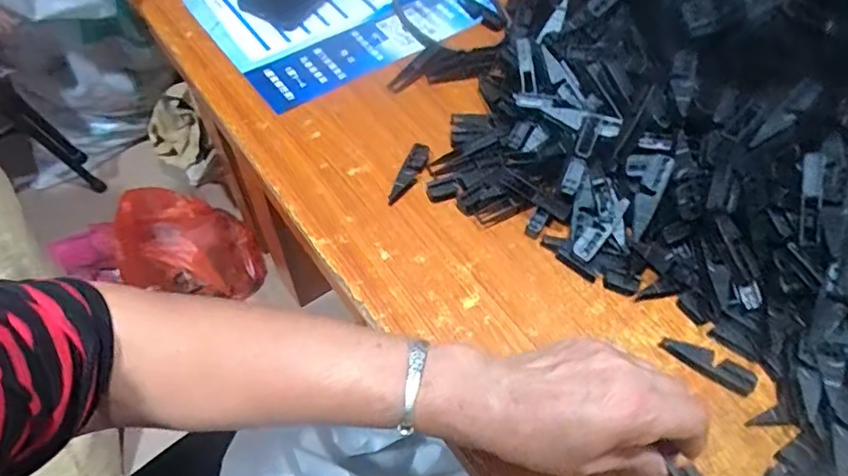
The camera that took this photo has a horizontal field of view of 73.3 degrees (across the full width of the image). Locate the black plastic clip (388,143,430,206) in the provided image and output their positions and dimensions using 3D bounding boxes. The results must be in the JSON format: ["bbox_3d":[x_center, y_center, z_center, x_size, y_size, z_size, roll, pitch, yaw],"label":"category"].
[{"bbox_3d":[-0.011,-0.055,0.492,0.016,0.015,0.063,18,57,10],"label":"black plastic clip"}]

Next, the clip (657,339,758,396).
[{"bbox_3d":[0.202,0.089,0.406,0.064,0.009,0.018,31,60,17],"label":"clip"}]

